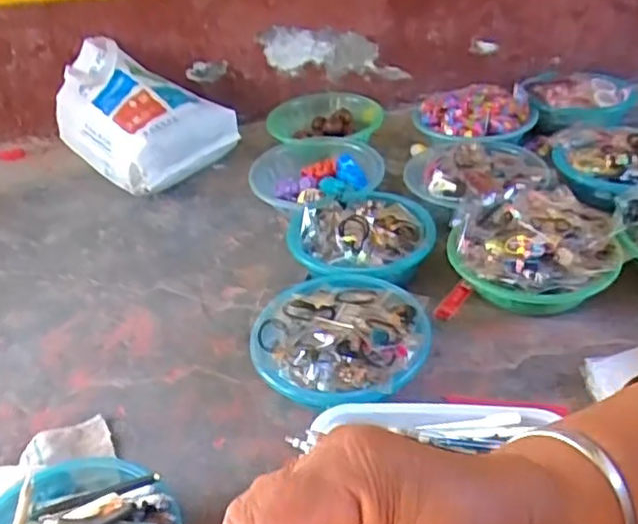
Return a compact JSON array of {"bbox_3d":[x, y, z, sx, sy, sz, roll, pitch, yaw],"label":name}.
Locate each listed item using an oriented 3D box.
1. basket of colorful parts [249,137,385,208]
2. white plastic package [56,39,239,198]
[{"bbox_3d":[-0.002,-0.148,1.246,0.245,0.070,0.252,-6,36,-1],"label":"basket of colorful parts"},{"bbox_3d":[-0.387,-0.317,1.423,0.344,0.217,0.259,26,47,35],"label":"white plastic package"}]

